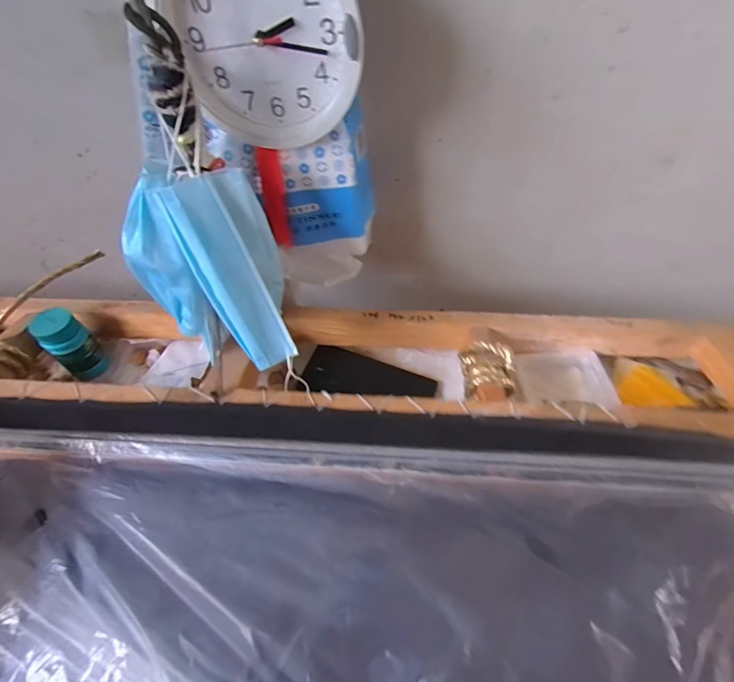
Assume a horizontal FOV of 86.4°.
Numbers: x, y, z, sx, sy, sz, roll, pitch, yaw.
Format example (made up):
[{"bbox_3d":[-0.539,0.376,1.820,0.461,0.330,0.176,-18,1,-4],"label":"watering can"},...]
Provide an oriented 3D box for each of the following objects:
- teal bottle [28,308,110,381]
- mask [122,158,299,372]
[{"bbox_3d":[-0.363,0.005,0.480,0.039,0.089,0.048,31,60,22],"label":"teal bottle"},{"bbox_3d":[-0.133,-0.058,0.359,0.116,0.155,0.136,-35,60,-22],"label":"mask"}]

